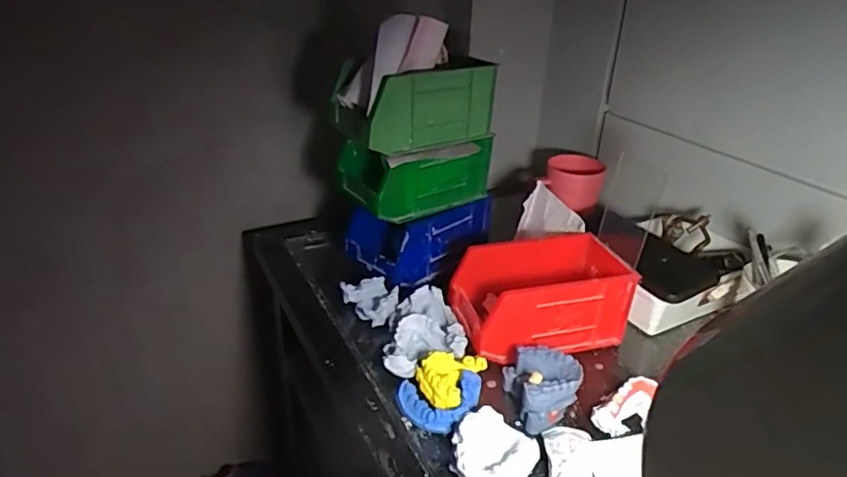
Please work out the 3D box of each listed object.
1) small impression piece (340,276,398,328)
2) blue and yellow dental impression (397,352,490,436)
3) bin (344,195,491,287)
[{"bbox_3d":[-0.056,0.069,0.643,0.046,0.026,0.061,-22,36,-37],"label":"small impression piece"},{"bbox_3d":[0.018,0.135,0.525,0.065,0.024,0.091,14,31,21],"label":"blue and yellow dental impression"},{"bbox_3d":[-0.005,-0.015,0.726,0.101,0.069,0.171,25,36,35],"label":"bin"}]

